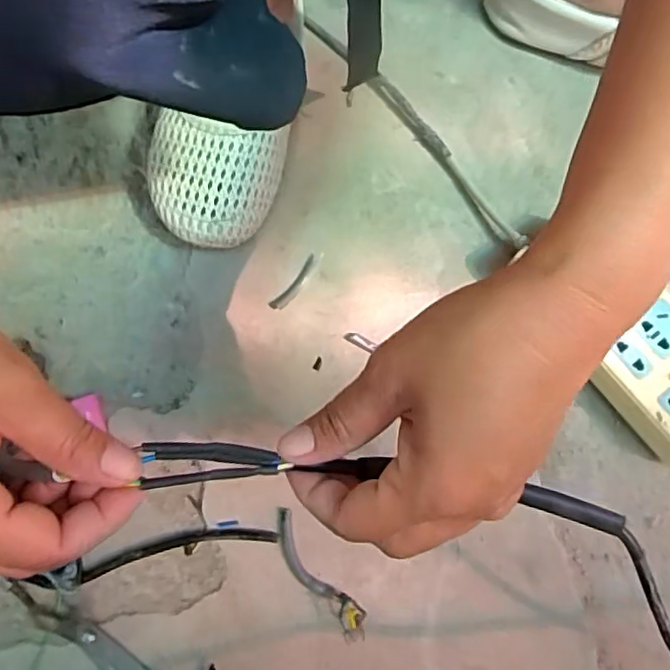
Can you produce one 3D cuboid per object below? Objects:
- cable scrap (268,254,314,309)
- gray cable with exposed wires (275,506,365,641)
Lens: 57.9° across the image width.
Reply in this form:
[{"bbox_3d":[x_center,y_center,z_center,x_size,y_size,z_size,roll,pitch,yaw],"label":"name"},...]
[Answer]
[{"bbox_3d":[-0.031,-0.040,0.472,0.013,0.007,0.053,36,80,13],"label":"cable scrap"},{"bbox_3d":[-0.014,0.160,0.403,0.023,0.018,0.093,-38,74,-7],"label":"gray cable with exposed wires"}]

